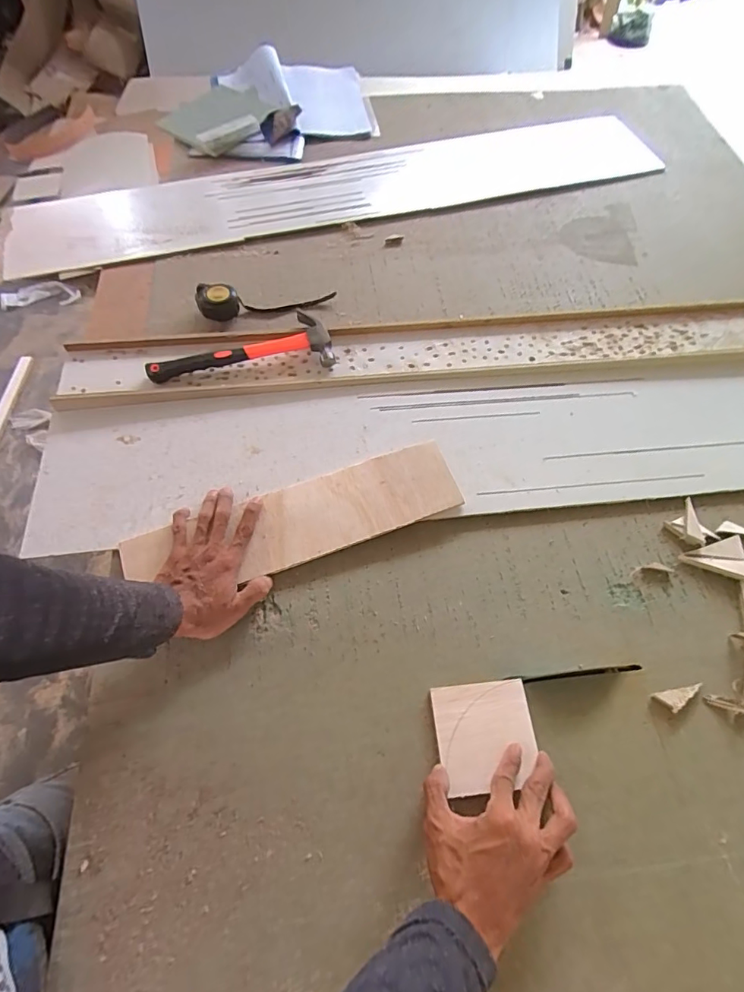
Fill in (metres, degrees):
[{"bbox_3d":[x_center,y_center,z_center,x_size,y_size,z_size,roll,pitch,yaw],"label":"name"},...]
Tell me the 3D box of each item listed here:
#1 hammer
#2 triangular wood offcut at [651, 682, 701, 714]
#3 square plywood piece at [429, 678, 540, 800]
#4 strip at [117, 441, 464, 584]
[{"bbox_3d":[-0.196,-0.228,0.722,0.272,0.032,0.106,-7,64,-4],"label":"hammer"},{"bbox_3d":[0.336,0.220,0.521,0.055,0.013,0.021,-9,64,-5],"label":"triangular wood offcut"},{"bbox_3d":[0.117,0.245,0.492,0.099,0.005,0.097,-6,64,-3],"label":"square plywood piece"},{"bbox_3d":[-0.095,0.031,0.595,0.408,0.014,0.104,-17,65,-8],"label":"strip"}]

